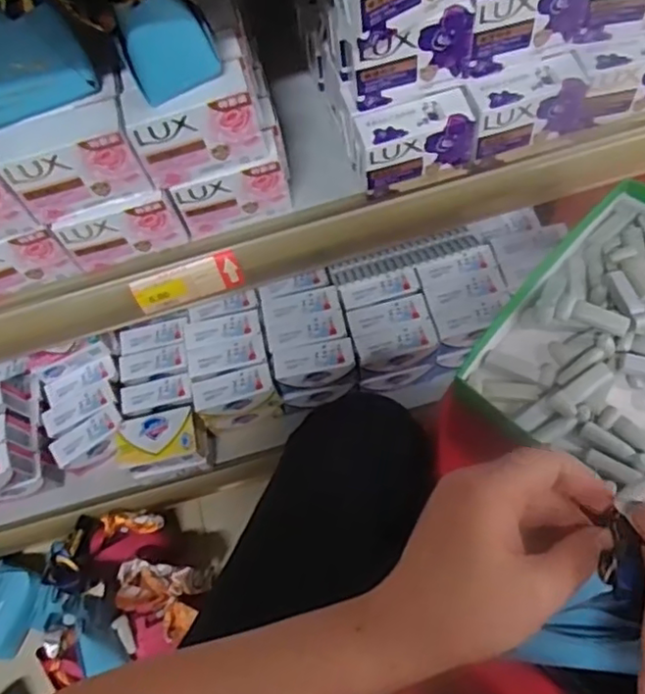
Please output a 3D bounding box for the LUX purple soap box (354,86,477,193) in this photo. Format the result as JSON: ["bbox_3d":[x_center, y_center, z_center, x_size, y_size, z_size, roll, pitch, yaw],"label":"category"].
[{"bbox_3d":[0.074,-0.166,0.517,0.096,0.057,0.040,-14,64,0],"label":"LUX purple soap box"}]

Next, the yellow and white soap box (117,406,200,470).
[{"bbox_3d":[-0.209,0.115,0.803,0.102,0.026,0.058,-11,64,2],"label":"yellow and white soap box"}]

